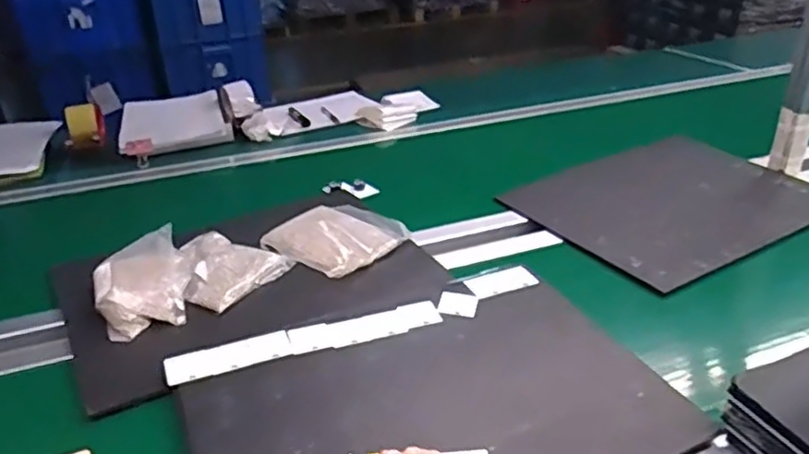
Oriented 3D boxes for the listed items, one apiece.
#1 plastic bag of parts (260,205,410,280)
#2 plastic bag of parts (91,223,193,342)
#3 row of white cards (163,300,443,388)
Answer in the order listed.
[{"bbox_3d":[-0.101,0.009,1.034,0.177,0.025,0.179,25,39,37],"label":"plastic bag of parts"},{"bbox_3d":[-0.356,0.072,0.908,0.124,0.049,0.169,-13,32,-21],"label":"plastic bag of parts"},{"bbox_3d":[-0.116,0.138,0.816,0.327,0.009,0.050,-11,31,-17],"label":"row of white cards"}]

